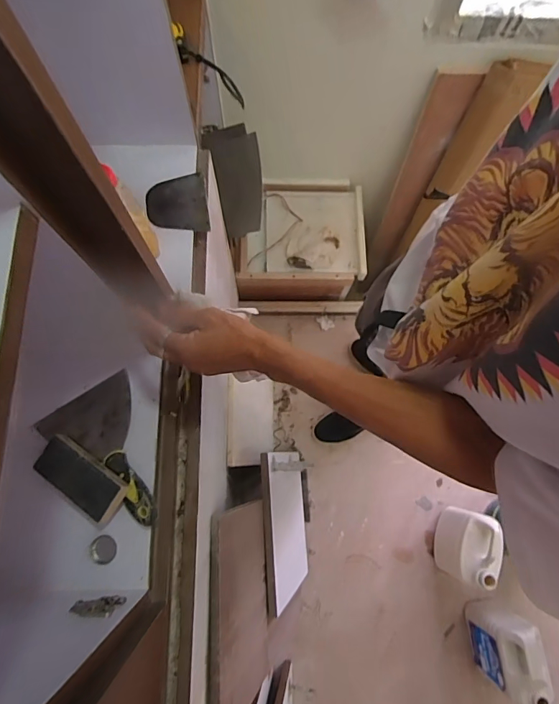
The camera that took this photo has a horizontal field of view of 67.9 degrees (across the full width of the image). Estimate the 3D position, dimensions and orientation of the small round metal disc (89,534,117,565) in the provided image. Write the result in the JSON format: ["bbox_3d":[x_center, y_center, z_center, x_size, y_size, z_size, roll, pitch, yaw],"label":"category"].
[{"bbox_3d":[-0.231,0.259,0.544,0.034,0.005,0.034,9,61,-16],"label":"small round metal disc"}]

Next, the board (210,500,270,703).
[{"bbox_3d":[-0.070,0.475,0.791,0.019,0.254,0.345,-6,76,16],"label":"board"}]

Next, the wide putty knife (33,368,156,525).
[{"bbox_3d":[-0.227,0.140,0.566,0.130,0.030,0.199,-35,79,-10],"label":"wide putty knife"}]

